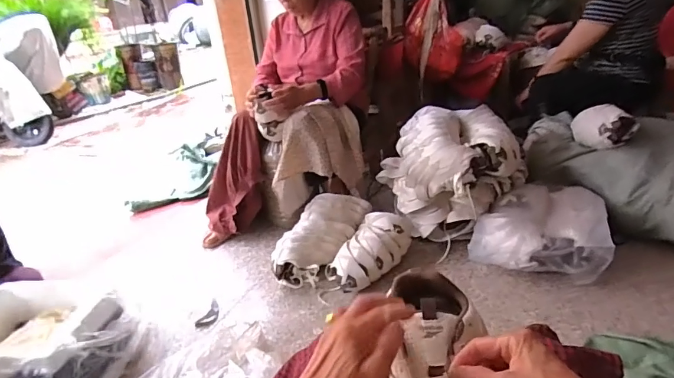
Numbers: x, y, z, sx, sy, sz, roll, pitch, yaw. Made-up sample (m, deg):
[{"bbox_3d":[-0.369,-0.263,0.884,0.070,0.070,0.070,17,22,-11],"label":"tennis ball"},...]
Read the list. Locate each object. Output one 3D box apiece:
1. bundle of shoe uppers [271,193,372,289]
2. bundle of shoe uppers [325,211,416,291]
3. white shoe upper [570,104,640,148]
[{"bbox_3d":[-0.049,0.147,1.379,0.188,0.156,0.394,6,28,23],"label":"bundle of shoe uppers"},{"bbox_3d":[0.107,0.173,1.294,0.168,0.110,0.332,15,32,36],"label":"bundle of shoe uppers"},{"bbox_3d":[0.866,-0.208,1.372,0.118,0.134,0.213,-6,25,-1],"label":"white shoe upper"}]

